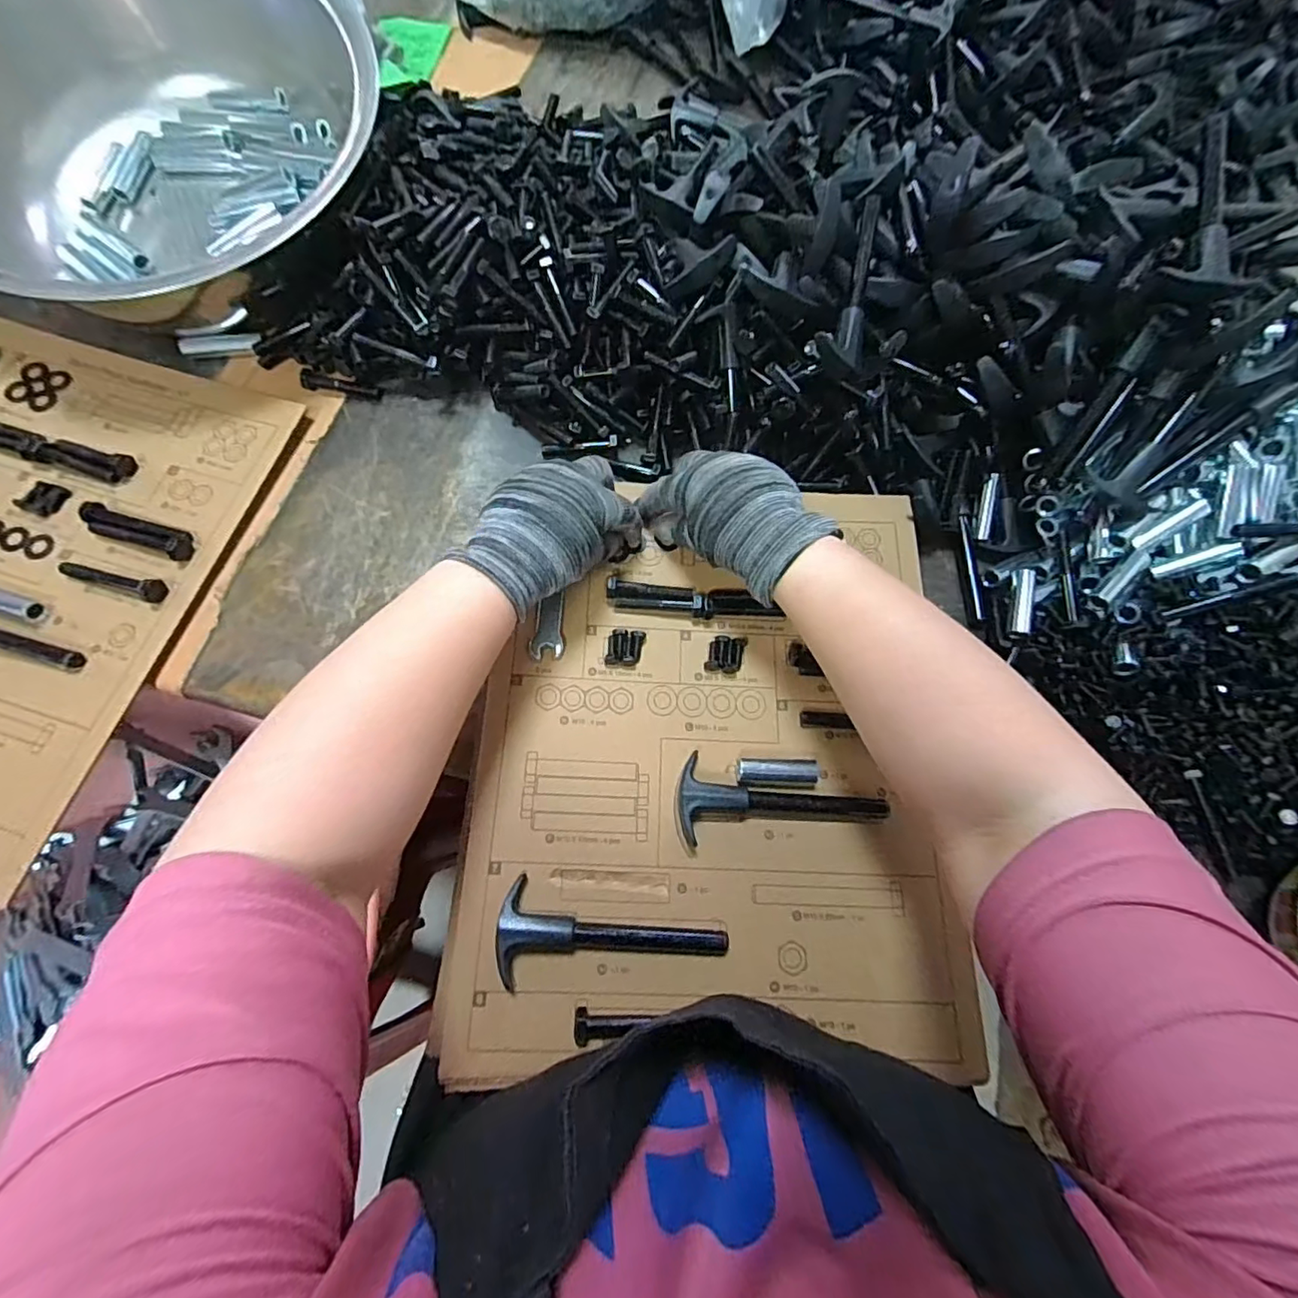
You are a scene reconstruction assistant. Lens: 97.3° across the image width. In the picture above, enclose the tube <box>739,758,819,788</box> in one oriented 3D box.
[{"bbox_3d":[0.081,0.079,0.361,0.050,0.015,0.017,2,73,-3],"label":"tube"}]

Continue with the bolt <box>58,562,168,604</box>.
[{"bbox_3d":[-0.372,-0.048,0.393,0.079,0.011,0.014,14,73,1],"label":"bolt"}]

